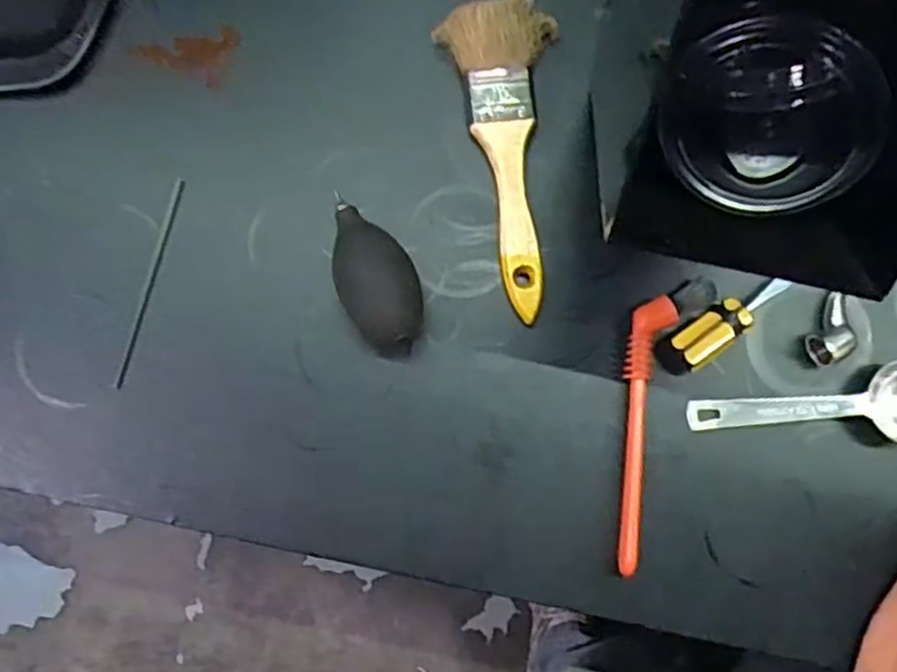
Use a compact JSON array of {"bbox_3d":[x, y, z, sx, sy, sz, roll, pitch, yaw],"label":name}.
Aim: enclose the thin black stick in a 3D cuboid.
[{"bbox_3d":[-0.164,-0.029,0.400,0.007,0.004,0.118,14,85,2],"label":"thin black stick"}]

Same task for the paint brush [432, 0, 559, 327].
[{"bbox_3d":[0.028,-0.095,0.398,0.058,0.025,0.169,-1,84,0],"label":"paint brush"}]

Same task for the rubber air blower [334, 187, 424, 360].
[{"bbox_3d":[-0.040,-0.032,0.385,0.039,0.036,0.087,-26,85,-2],"label":"rubber air blower"}]

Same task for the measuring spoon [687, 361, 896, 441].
[{"bbox_3d":[0.196,0.040,0.386,0.131,0.017,0.041,-6,84,0],"label":"measuring spoon"}]

